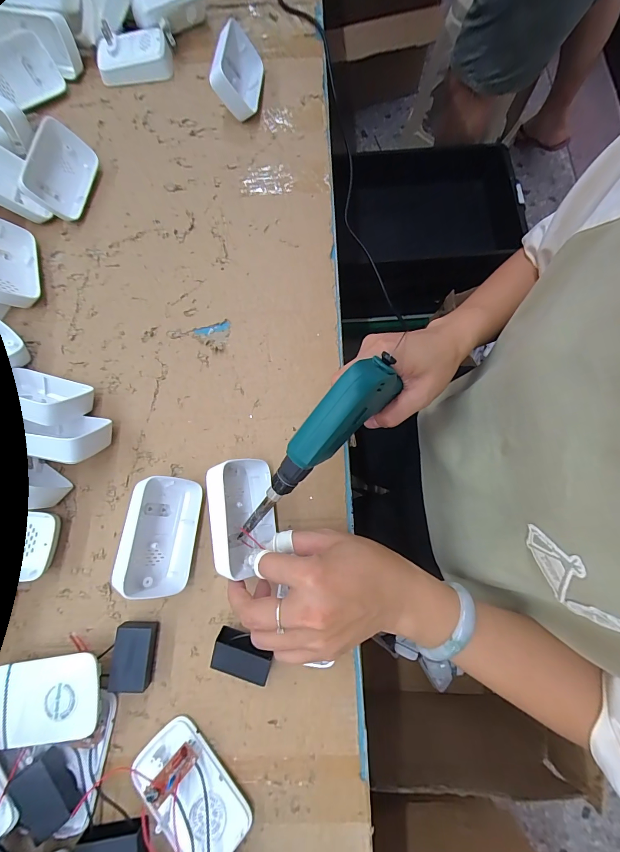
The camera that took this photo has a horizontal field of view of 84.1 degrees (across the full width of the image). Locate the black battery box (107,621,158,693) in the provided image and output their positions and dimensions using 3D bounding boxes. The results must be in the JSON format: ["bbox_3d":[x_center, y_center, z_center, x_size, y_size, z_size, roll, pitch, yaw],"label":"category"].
[{"bbox_3d":[-0.148,0.194,0.293,0.032,0.021,0.048,5,77,3],"label":"black battery box"}]

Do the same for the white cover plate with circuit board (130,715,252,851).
[{"bbox_3d":[-0.093,0.287,0.268,0.056,0.019,0.094,-42,79,-8],"label":"white cover plate with circuit board"}]

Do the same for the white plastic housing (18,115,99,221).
[{"bbox_3d":[-0.285,-0.289,0.392,0.019,0.056,0.092,16,87,42],"label":"white plastic housing"}]

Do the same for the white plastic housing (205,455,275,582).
[{"bbox_3d":[-0.059,0.077,0.303,0.050,0.049,0.096,-8,77,0],"label":"white plastic housing"}]

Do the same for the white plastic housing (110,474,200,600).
[{"bbox_3d":[-0.133,0.095,0.304,0.052,0.045,0.099,6,77,3],"label":"white plastic housing"}]

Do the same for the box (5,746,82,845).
[{"bbox_3d":[-0.203,0.283,0.268,0.032,0.021,0.048,-41,79,-7],"label":"box"}]

